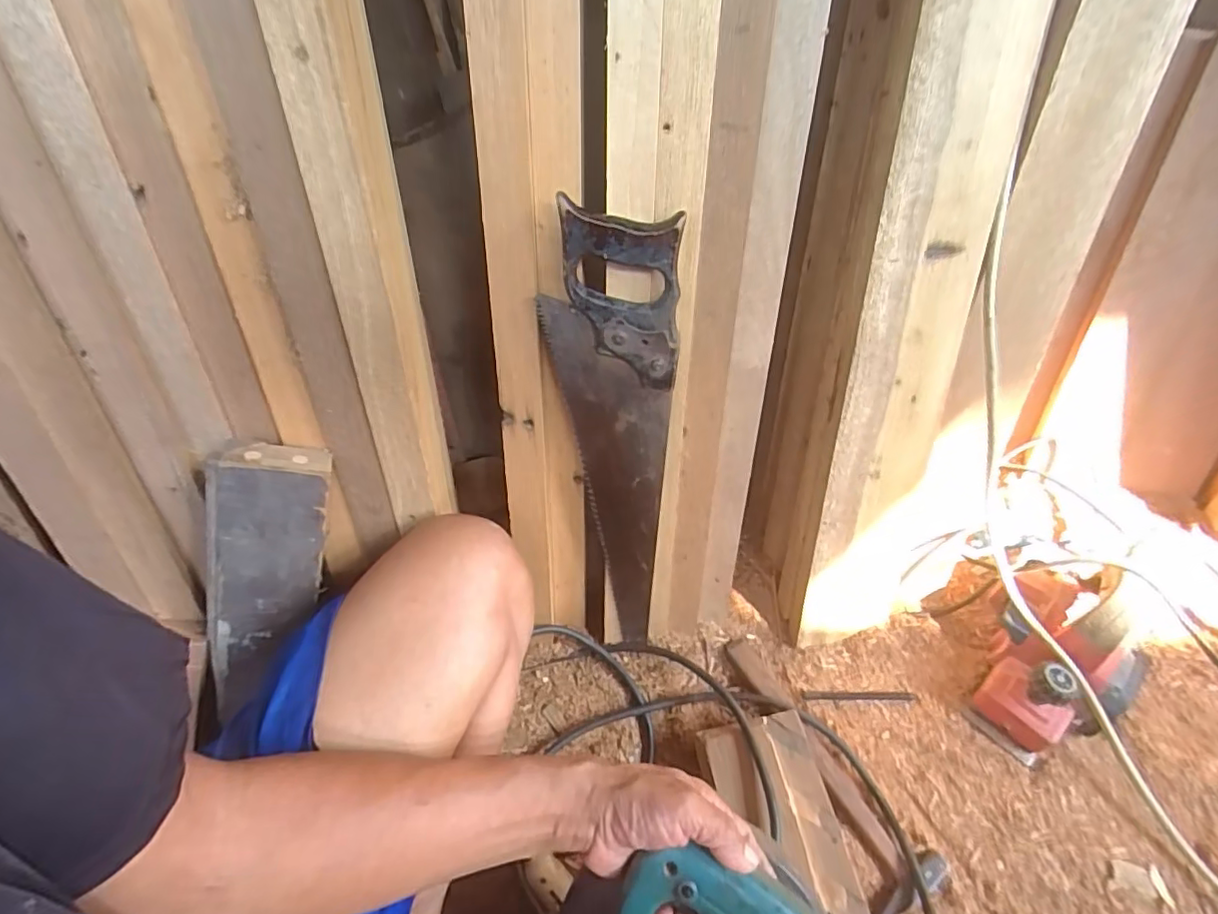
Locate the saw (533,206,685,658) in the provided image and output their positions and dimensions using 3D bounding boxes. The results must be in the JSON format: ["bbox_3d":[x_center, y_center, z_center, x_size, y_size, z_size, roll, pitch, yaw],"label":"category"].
[{"bbox_3d":[0.003,0.014,0.548,0.103,0.466,0.019,1,36,3],"label":"saw"}]

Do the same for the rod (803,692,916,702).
[{"bbox_3d":[0.294,0.282,0.677,0.136,0.014,0.011,0,51,-2],"label":"rod"}]

